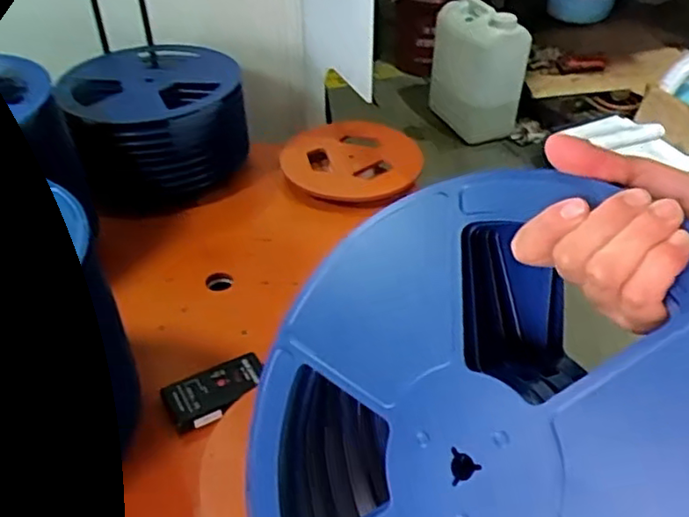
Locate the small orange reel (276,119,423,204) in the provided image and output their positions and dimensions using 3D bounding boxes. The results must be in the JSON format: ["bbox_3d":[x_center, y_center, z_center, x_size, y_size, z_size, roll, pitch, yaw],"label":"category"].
[{"bbox_3d":[0.013,-0.184,1.228,0.263,0.045,0.229,-1,40,-1],"label":"small orange reel"}]

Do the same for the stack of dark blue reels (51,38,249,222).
[{"bbox_3d":[-0.339,-0.243,1.173,0.297,0.195,0.299,-18,43,-20],"label":"stack of dark blue reels"}]

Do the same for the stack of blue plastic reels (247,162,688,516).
[{"bbox_3d":[0.078,0.116,0.356,0.312,0.309,0.073,32,5,39],"label":"stack of blue plastic reels"}]

